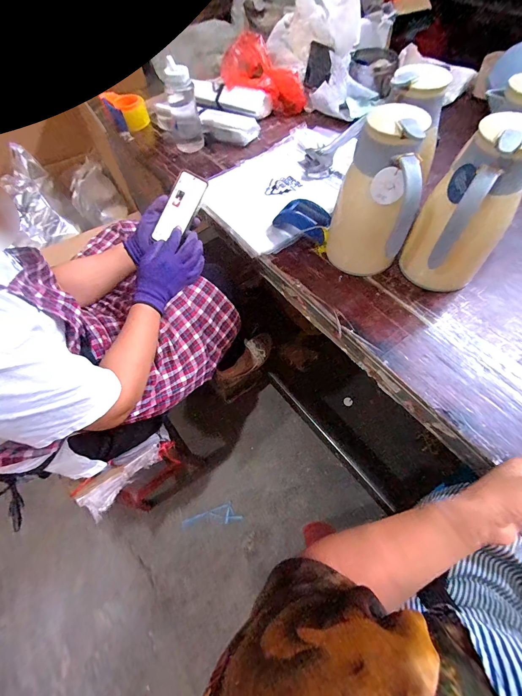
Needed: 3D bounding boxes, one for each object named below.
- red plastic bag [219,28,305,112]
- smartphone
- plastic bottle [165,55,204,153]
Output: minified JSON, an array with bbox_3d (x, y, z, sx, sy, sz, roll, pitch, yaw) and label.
[{"bbox_3d":[0.015,-0.810,0.925,0.273,0.103,0.144,40,70,3],"label":"red plastic bag"},{"bbox_3d":[-0.171,-0.300,0.659,0.072,0.006,0.151,29,95,12],"label":"smartphone"},{"bbox_3d":[-0.203,-0.622,0.818,0.075,0.182,0.064,-1,60,3],"label":"plastic bottle"}]

